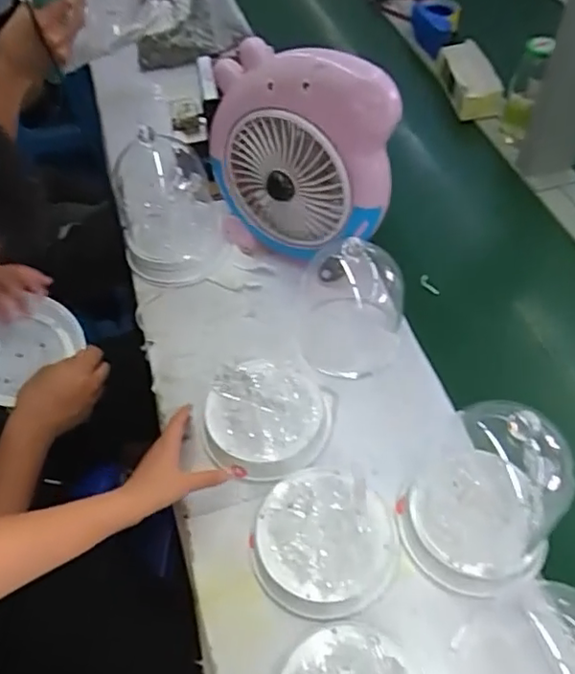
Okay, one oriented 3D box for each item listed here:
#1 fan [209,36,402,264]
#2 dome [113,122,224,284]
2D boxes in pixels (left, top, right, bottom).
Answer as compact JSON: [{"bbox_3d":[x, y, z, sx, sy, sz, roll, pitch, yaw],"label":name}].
[{"bbox_3d":[0.009,-0.220,0.800,0.248,0.287,0.094,26,59,22],"label":"fan"},{"bbox_3d":[-0.173,-0.183,0.883,0.151,0.187,0.156,-12,53,-5],"label":"dome"}]

